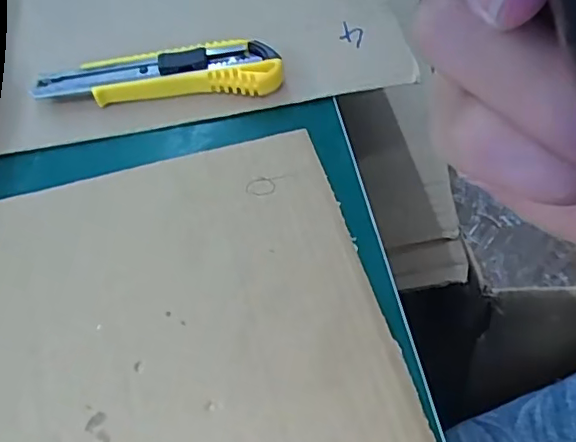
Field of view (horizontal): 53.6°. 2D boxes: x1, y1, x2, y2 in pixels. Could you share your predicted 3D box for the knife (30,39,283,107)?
[{"bbox_3d":[-0.079,-0.090,0.348,0.147,0.020,0.035,-3,60,0],"label":"knife"}]

